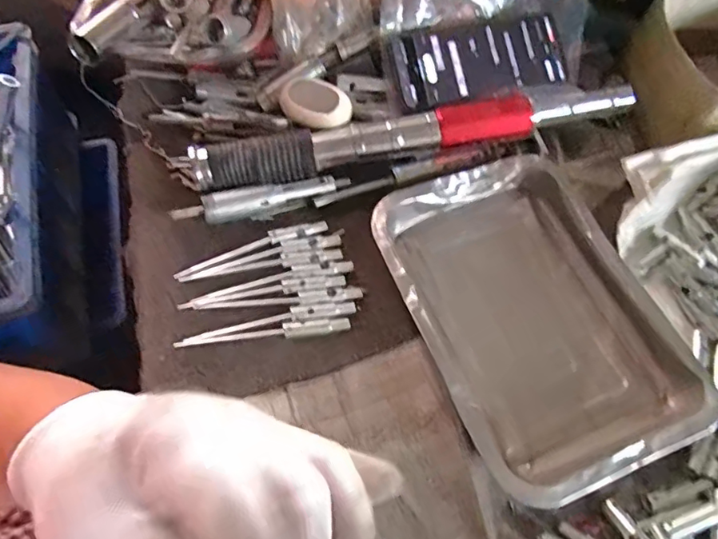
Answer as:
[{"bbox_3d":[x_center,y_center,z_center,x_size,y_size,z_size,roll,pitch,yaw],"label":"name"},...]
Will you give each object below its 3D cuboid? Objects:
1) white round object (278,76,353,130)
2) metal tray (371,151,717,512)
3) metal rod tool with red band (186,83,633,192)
[{"bbox_3d":[-0.040,-0.149,0.470,0.064,0.017,0.043,23,77,5],"label":"white round object"},{"bbox_3d":[0.137,0.029,0.413,0.183,0.038,0.256,-22,61,-13],"label":"metal tray"},{"bbox_3d":[0.052,-0.121,0.480,0.402,0.042,0.042,-10,61,-8],"label":"metal rod tool with red band"}]

